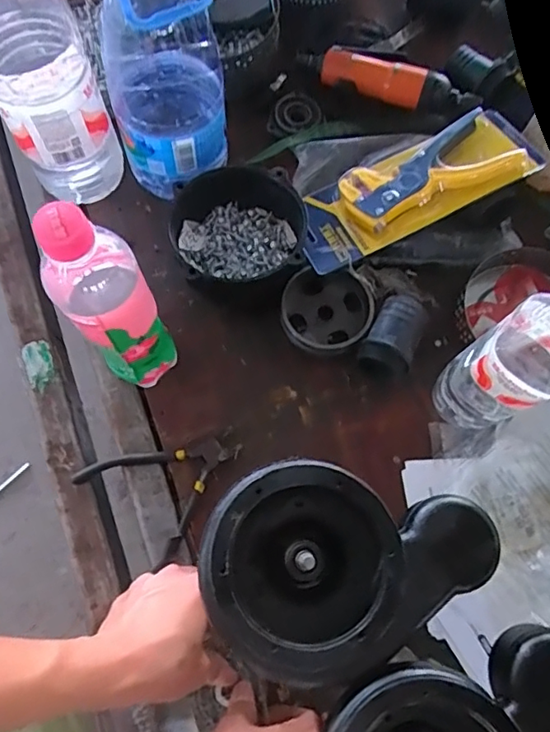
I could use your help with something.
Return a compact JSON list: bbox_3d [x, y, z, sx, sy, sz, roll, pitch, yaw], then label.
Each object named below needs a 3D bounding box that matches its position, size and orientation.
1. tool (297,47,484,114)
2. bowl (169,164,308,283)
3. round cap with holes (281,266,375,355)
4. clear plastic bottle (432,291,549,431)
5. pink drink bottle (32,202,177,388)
[{"bbox_3d":[0.123,-0.316,0.606,0.199,0.031,0.037,20,73,4],"label":"tool"},{"bbox_3d":[-0.031,-0.128,0.536,0.134,0.063,0.115,-19,74,-7],"label":"bowl"},{"bbox_3d":[0.050,-0.052,0.531,0.084,0.039,0.080,1,73,-2],"label":"round cap with holes"},{"bbox_3d":[0.185,0.002,0.421,0.066,0.218,0.066,-28,76,-10],"label":"clear plastic bottle"},{"bbox_3d":[-0.124,-0.044,0.420,0.056,0.240,0.061,-37,78,-12],"label":"pink drink bottle"}]

